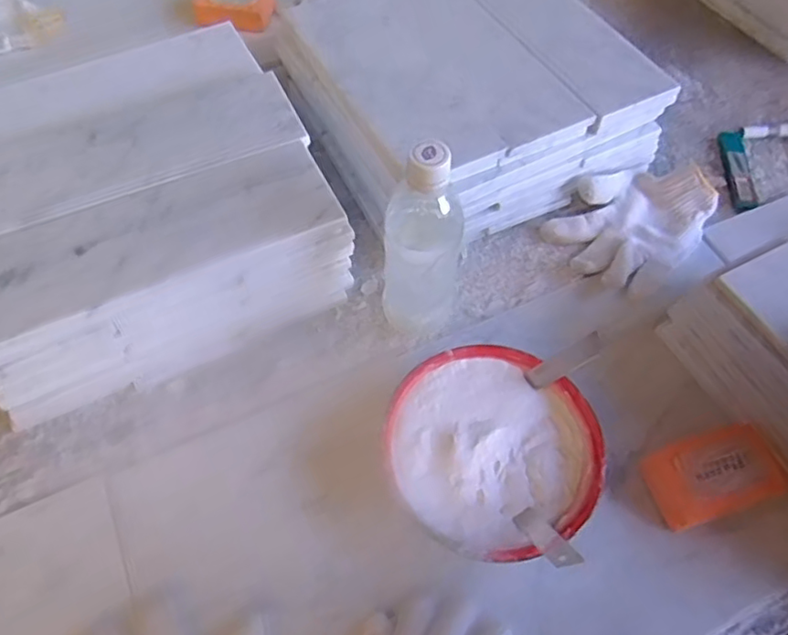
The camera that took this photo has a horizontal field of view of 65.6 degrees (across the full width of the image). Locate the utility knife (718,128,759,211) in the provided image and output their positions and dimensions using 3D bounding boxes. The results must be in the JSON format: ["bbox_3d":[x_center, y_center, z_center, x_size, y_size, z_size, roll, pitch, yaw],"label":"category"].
[{"bbox_3d":[0.391,-0.171,0.697,0.029,0.007,0.123,8,59,2],"label":"utility knife"}]

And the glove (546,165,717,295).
[{"bbox_3d":[0.253,-0.104,0.638,0.172,0.041,0.128,-39,68,-22],"label":"glove"}]

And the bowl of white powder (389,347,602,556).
[{"bbox_3d":[0.078,0.106,0.489,0.159,0.051,0.155,1,59,-2],"label":"bowl of white powder"}]

